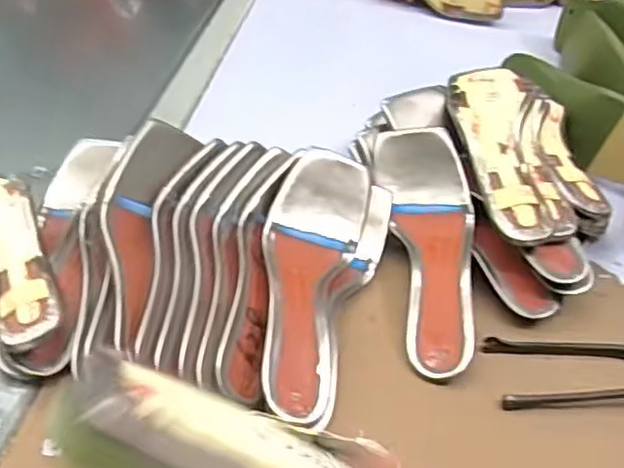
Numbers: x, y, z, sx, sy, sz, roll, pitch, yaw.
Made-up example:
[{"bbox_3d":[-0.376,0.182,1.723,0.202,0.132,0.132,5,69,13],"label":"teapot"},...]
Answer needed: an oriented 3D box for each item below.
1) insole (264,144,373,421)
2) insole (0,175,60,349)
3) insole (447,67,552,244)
[{"bbox_3d":[-0.006,0.030,0.482,0.071,0.067,0.219,11,42,5],"label":"insole"},{"bbox_3d":[-0.229,0.014,0.474,0.064,0.019,0.173,-18,47,-23],"label":"insole"},{"bbox_3d":[0.162,-0.080,0.567,0.063,0.031,0.209,2,54,-5],"label":"insole"}]

